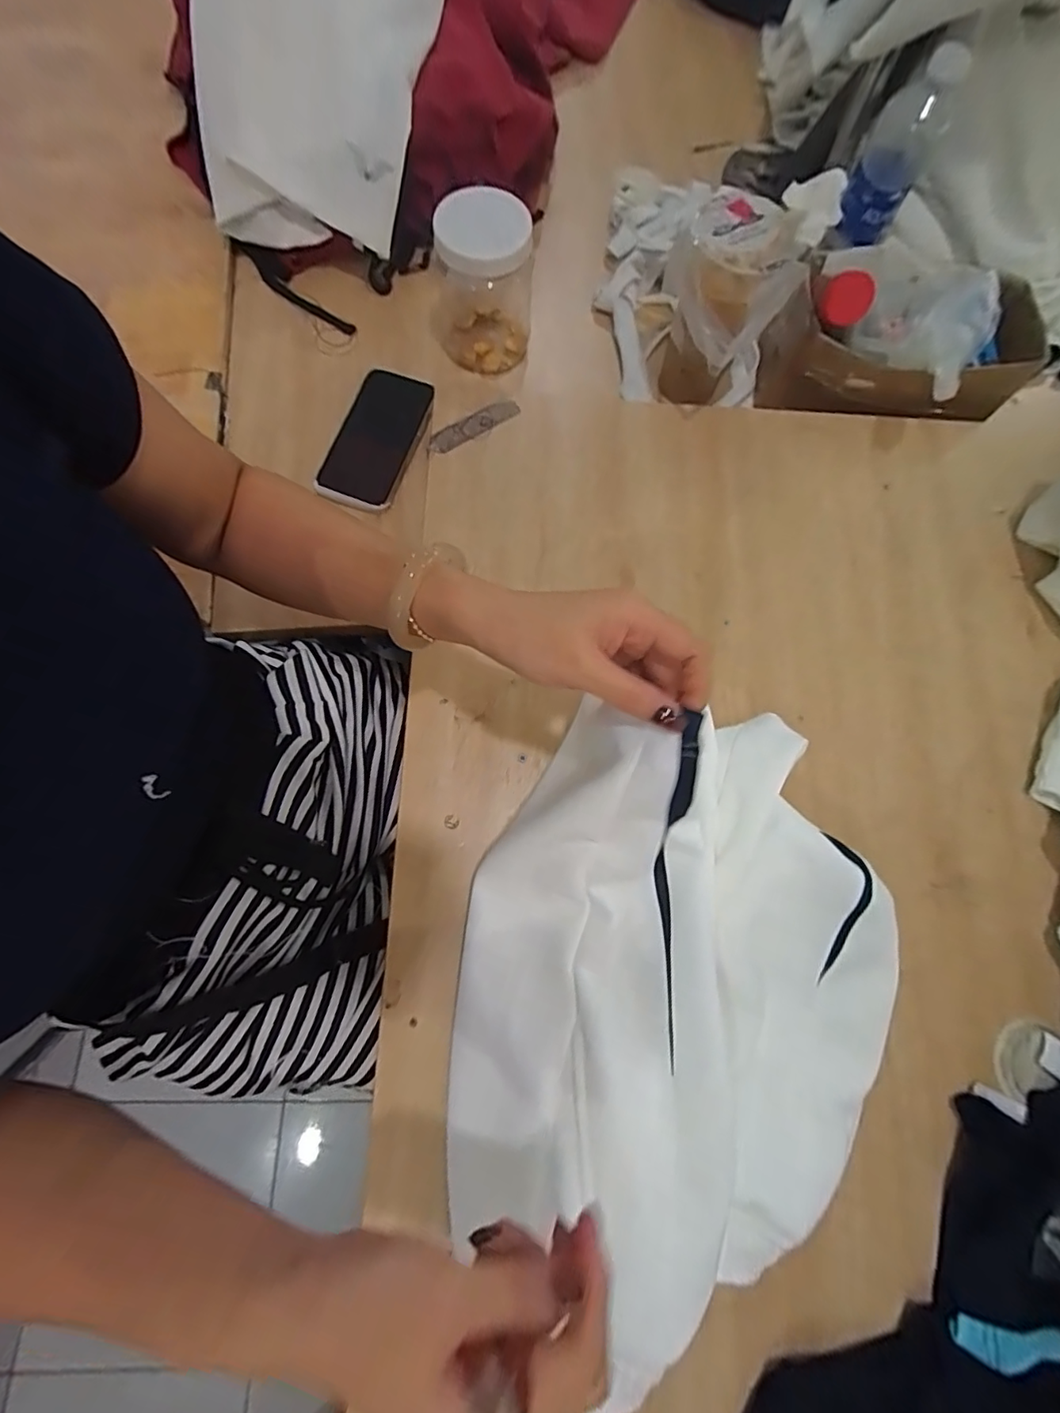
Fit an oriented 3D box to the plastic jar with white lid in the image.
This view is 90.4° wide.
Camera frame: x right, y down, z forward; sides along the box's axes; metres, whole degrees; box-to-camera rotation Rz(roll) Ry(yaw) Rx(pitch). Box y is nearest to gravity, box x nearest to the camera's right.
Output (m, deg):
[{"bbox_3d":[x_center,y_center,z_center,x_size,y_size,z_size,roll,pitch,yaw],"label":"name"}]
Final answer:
[{"bbox_3d":[-0.052,-0.441,0.546,0.106,0.131,0.105,1,75,-3],"label":"plastic jar with white lid"}]

